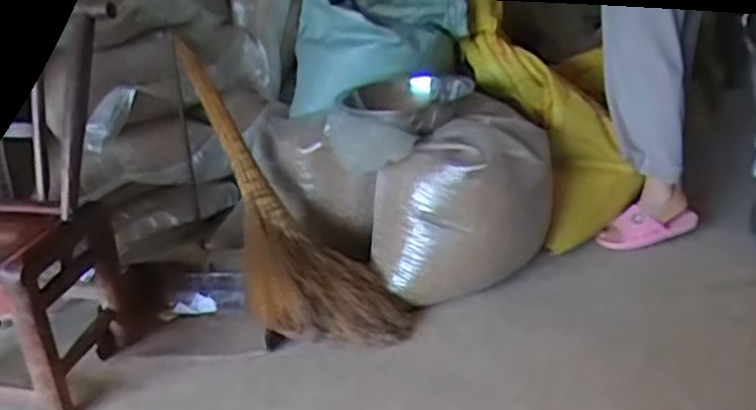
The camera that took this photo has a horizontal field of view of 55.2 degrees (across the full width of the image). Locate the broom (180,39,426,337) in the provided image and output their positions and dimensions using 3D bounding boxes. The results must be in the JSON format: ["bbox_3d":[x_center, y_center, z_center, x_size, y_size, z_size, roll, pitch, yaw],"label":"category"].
[{"bbox_3d":[-0.230,-0.014,1.425,0.244,0.104,0.744,-22,68,-38],"label":"broom"}]

